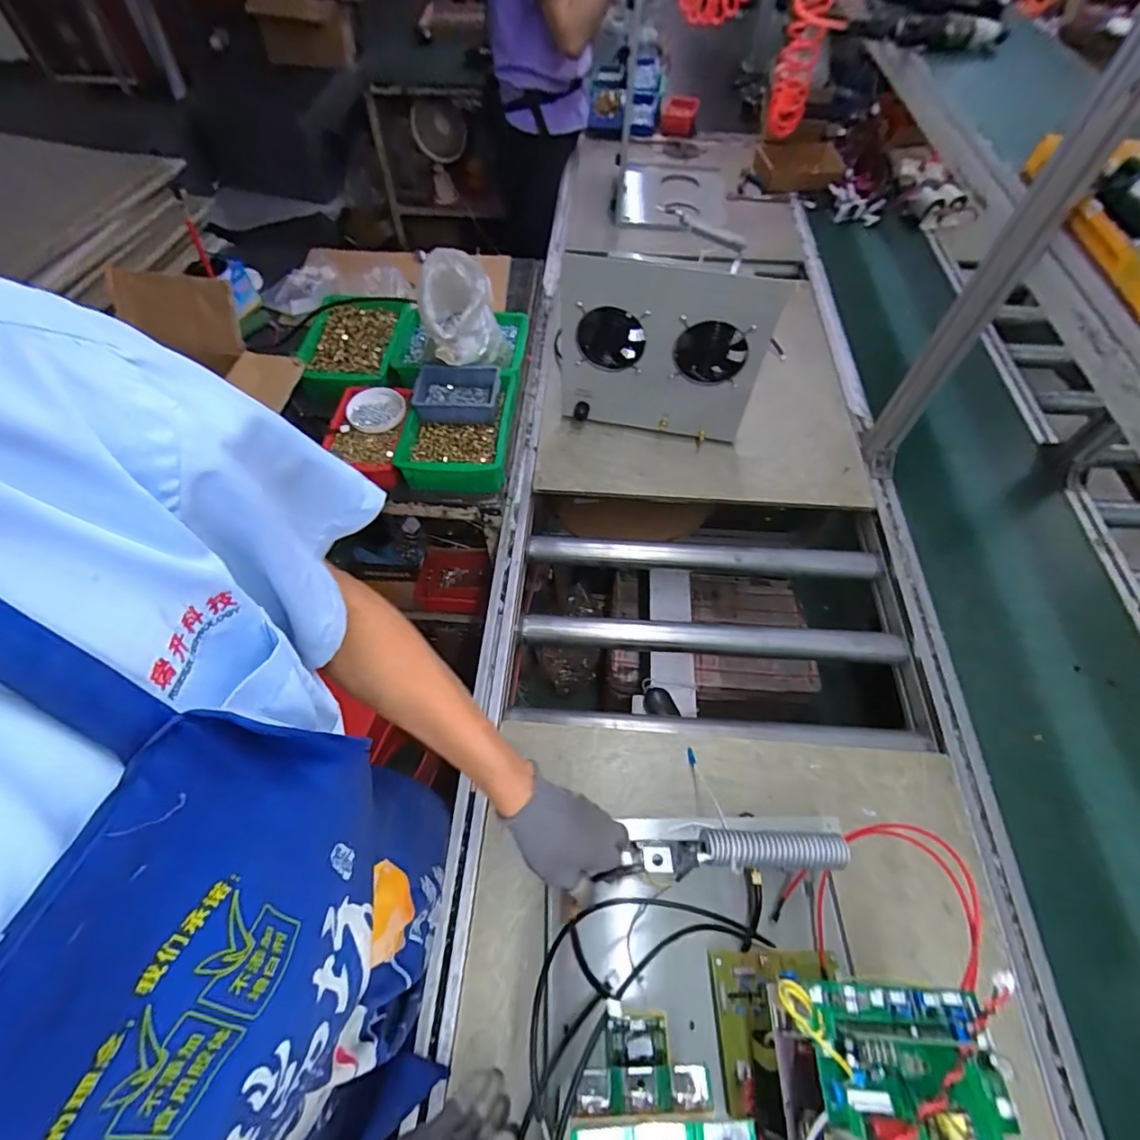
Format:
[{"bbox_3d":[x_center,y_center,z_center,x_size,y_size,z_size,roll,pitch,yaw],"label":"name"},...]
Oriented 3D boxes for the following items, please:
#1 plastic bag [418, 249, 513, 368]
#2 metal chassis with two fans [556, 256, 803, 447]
[{"bbox_3d":[-0.184,-0.441,0.950,0.142,0.178,0.124,-7,58,-4],"label":"plastic bag"},{"bbox_3d":[0.144,-0.341,0.882,0.326,0.323,0.050,9,58,6],"label":"metal chassis with two fans"}]

